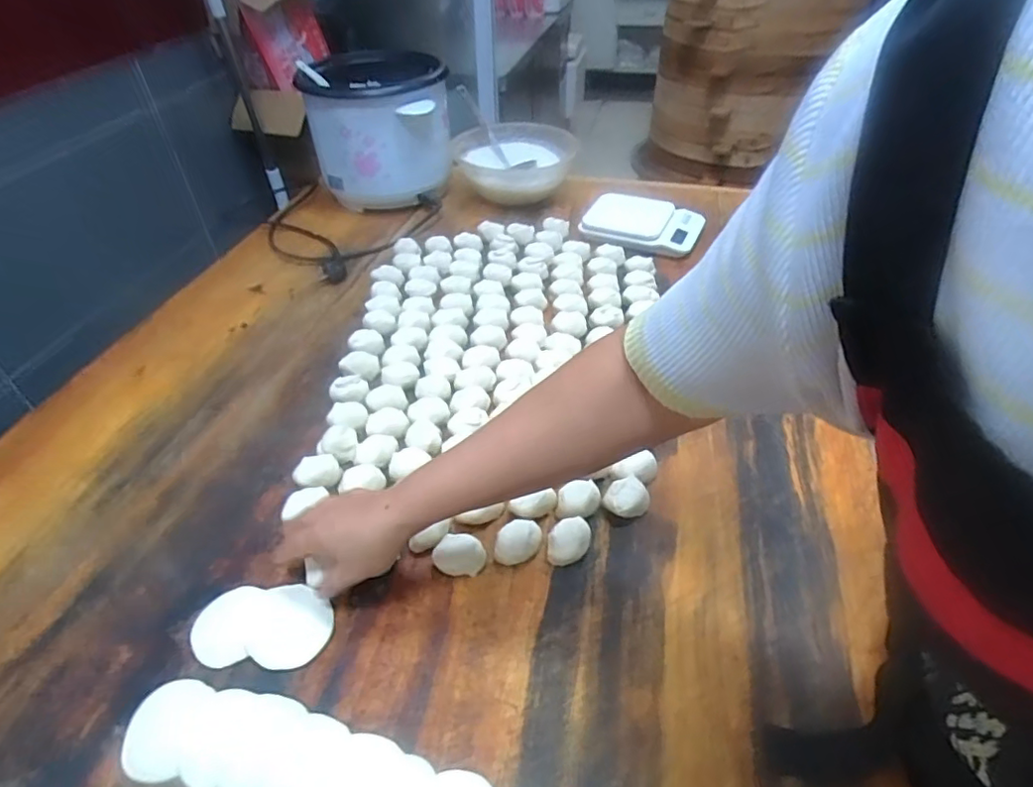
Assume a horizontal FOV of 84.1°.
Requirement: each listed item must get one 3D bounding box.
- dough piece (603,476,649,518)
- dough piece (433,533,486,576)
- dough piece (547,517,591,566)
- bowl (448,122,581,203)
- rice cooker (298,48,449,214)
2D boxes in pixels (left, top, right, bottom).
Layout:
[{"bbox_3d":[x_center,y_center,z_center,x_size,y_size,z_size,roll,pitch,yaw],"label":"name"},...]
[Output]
[{"bbox_3d":[0.113,0.108,0.585,0.041,0.036,0.027,-12,43,-10],"label":"dough piece"},{"bbox_3d":[-0.054,0.154,0.545,0.047,0.027,0.033,-5,42,-3],"label":"dough piece"},{"bbox_3d":[0.051,0.145,0.554,0.039,0.030,0.040,5,43,8],"label":"dough piece"},{"bbox_3d":[-0.002,-0.464,1.183,0.237,0.116,0.239,-1,42,1],"label":"bowl"},{"bbox_3d":[-0.285,-0.539,1.163,0.248,0.226,0.311,-16,44,-15],"label":"rice cooker"}]

